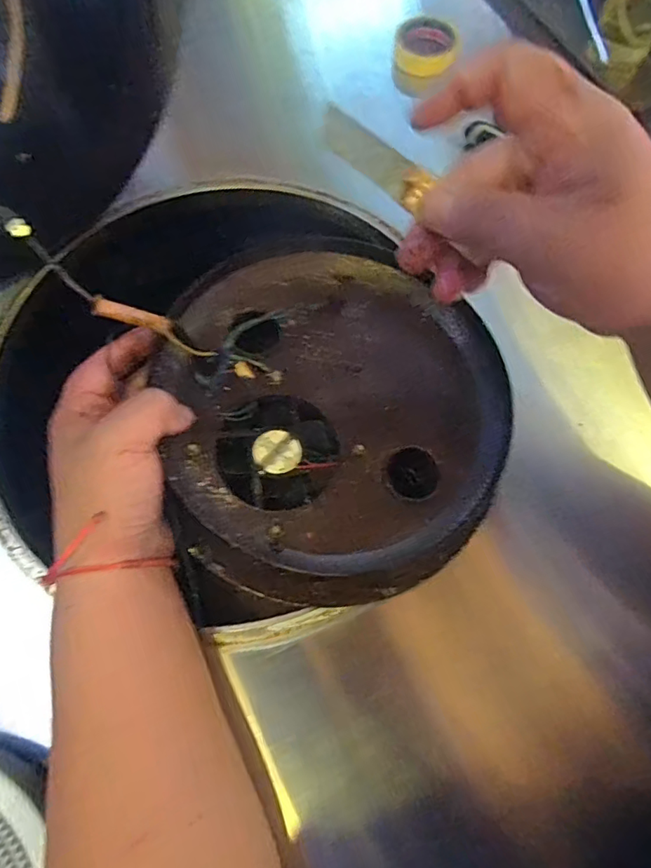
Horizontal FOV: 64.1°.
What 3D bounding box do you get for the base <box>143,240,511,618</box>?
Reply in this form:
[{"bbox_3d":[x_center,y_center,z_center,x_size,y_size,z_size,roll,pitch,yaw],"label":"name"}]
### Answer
[{"bbox_3d":[0.004,-0.018,0.334,0.207,0.038,0.228,-12,73,-4],"label":"base"}]

